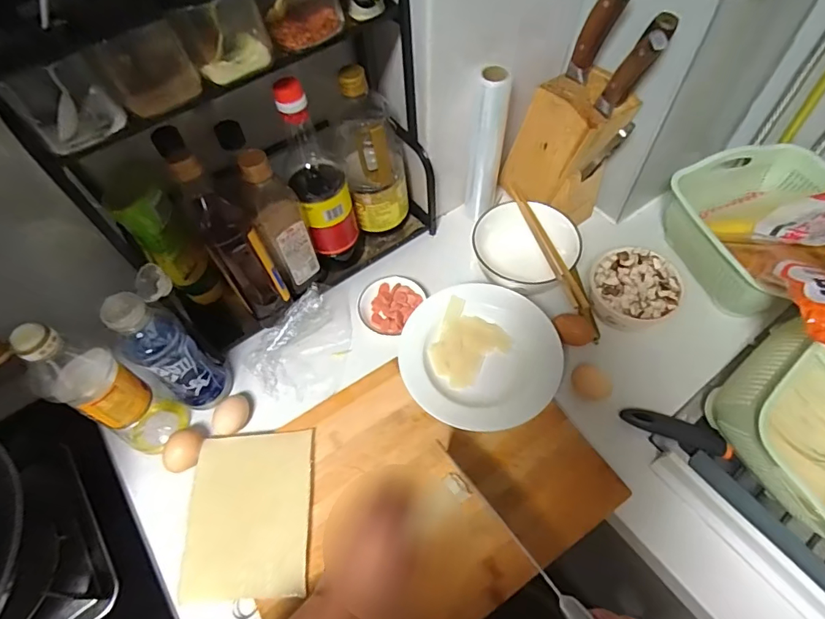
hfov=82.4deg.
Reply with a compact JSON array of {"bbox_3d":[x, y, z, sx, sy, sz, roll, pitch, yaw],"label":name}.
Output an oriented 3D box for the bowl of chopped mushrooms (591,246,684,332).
[{"bbox_3d":[0.303,-0.026,0.653,0.113,0.065,0.112,-1,59,2],"label":"bowl of chopped mushrooms"}]

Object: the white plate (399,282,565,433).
[{"bbox_3d":[0.089,0.060,0.623,0.203,0.042,0.185,-1,59,2],"label":"white plate"}]

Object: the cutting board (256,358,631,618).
[{"bbox_3d":[0.001,0.211,0.560,0.392,0.023,0.303,-32,62,-15],"label":"cutting board"}]

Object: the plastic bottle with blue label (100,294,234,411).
[{"bbox_3d":[-0.288,0.051,0.560,0.059,0.211,0.061,32,65,20],"label":"plastic bottle with blue label"}]

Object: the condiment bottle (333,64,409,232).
[{"bbox_3d":[-0.057,-0.217,0.659,0.093,0.220,0.080,-8,59,-2],"label":"condiment bottle"}]

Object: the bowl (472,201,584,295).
[{"bbox_3d":[0.164,-0.086,0.690,0.147,0.065,0.133,15,61,12],"label":"bowl"}]

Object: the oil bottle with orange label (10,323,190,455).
[{"bbox_3d":[-0.342,0.092,0.524,0.065,0.254,0.066,22,62,16],"label":"oil bottle with orange label"}]

